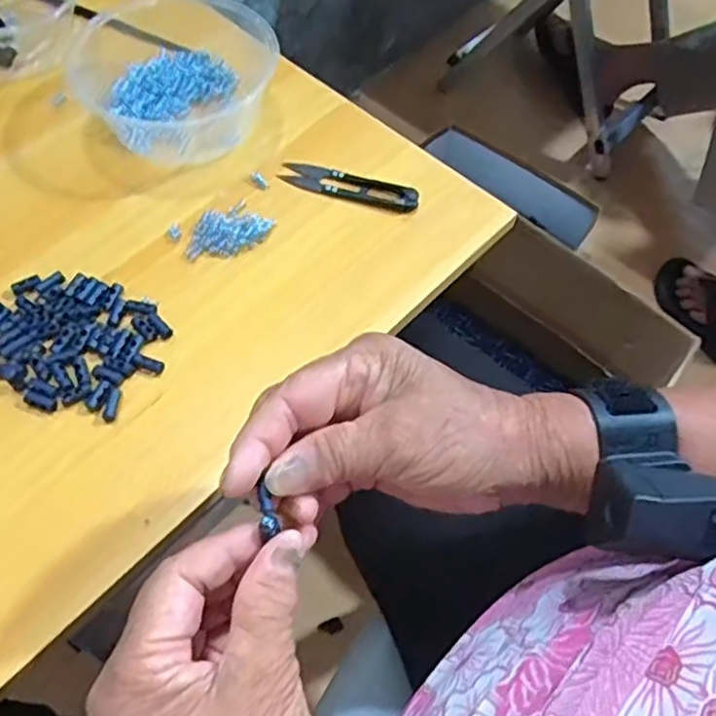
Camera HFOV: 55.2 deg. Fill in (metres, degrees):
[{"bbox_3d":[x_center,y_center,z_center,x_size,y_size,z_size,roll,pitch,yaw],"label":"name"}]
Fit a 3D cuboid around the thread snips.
[{"bbox_3d":[-0.006,-0.126,0.494,0.101,0.010,0.025,17,60,7],"label":"thread snips"}]

